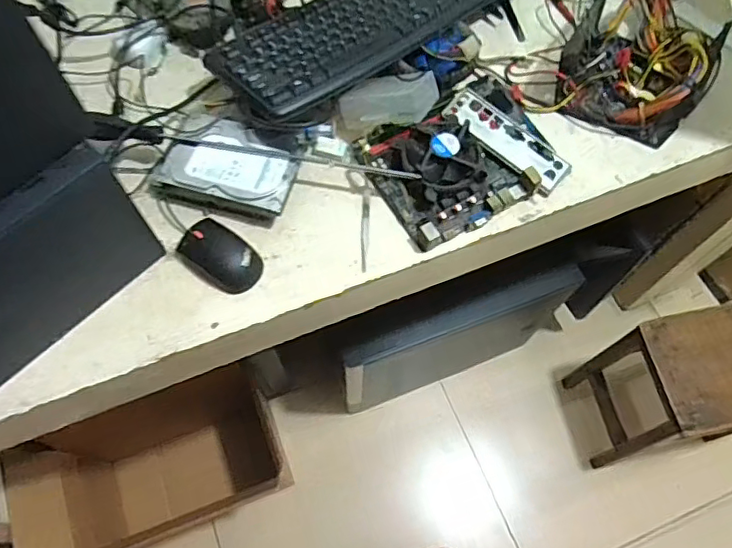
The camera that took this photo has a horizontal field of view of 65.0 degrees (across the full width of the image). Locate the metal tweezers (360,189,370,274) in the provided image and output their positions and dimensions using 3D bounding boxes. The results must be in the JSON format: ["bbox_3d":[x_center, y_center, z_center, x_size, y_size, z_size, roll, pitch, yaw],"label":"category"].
[{"bbox_3d":[0.000,-0.052,0.667,0.011,0.008,0.107,2,63,-2],"label":"metal tweezers"}]

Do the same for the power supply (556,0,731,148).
[{"bbox_3d":[0.341,-0.277,0.721,0.160,0.090,0.189,25,65,10],"label":"power supply"}]

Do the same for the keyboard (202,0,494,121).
[{"bbox_3d":[0.026,-0.327,0.702,0.440,0.021,0.140,-37,72,-16],"label":"keyboard"}]

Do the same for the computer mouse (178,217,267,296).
[{"bbox_3d":[-0.159,-0.019,0.634,0.091,0.025,0.053,33,69,13],"label":"computer mouse"}]

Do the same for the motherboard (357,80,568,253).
[{"bbox_3d":[0.116,-0.143,0.677,0.218,0.062,0.163,-28,69,-13],"label":"motherboard"}]

